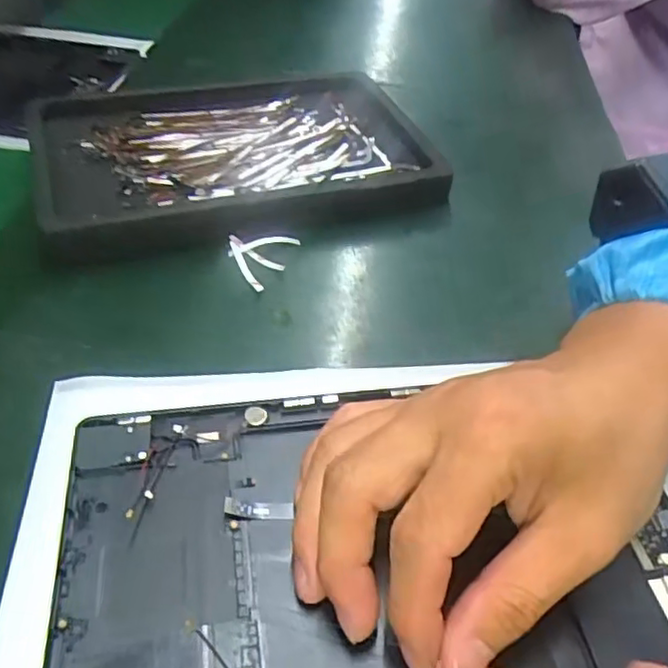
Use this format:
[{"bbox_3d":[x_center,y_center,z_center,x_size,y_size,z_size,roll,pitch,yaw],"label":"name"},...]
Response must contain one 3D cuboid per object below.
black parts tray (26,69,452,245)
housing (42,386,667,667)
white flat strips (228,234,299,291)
[{"bbox_3d":[-0.062,-0.117,0.413,0.243,0.030,0.157,-13,48,-17],"label":"black parts tray"},{"bbox_3d":[0.019,0.086,0.238,0.233,0.010,0.153,-4,46,-9],"label":"housing"},{"bbox_3d":[-0.037,-0.040,0.355,0.040,0.007,0.044,-4,46,-8],"label":"white flat strips"}]

